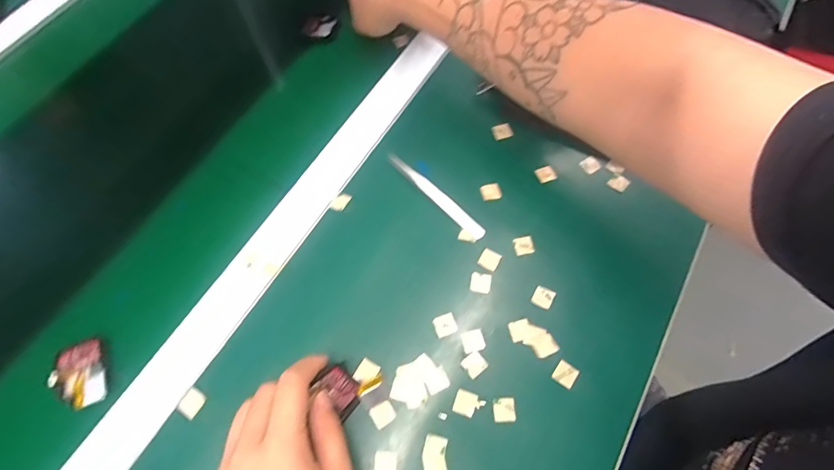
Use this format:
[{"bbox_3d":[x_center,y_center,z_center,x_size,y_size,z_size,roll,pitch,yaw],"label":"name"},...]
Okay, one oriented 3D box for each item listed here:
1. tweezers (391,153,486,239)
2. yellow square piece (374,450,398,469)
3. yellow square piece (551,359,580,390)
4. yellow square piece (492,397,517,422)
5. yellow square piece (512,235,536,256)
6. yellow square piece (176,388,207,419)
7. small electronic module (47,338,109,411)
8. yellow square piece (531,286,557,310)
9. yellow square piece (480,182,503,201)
[{"bbox_3d":[0.016,-0.037,0.396,0.114,0.007,0.014,41,74,18],"label":"tweezers"},{"bbox_3d":[-0.022,0.163,0.311,0.016,0.004,0.018,2,66,3],"label":"yellow square piece"},{"bbox_3d":[0.113,0.106,0.335,0.016,0.004,0.017,34,72,16],"label":"yellow square piece"},{"bbox_3d":[0.065,0.129,0.326,0.016,0.004,0.016,-8,66,-1],"label":"yellow square piece"},{"bbox_3d":[0.092,0.009,0.380,0.017,0.004,0.016,-14,66,-4],"label":"yellow square piece"},{"bbox_3d":[-0.170,0.127,0.332,0.016,0.004,0.017,32,71,15],"label":"yellow square piece"},{"bbox_3d":[-0.260,0.108,0.338,0.038,0.014,0.055,-28,68,-9],"label":"small electronic module"},{"bbox_3d":[0.104,0.051,0.360,0.016,0.004,0.017,28,70,14],"label":"yellow square piece"},{"bbox_3d":[0.068,-0.039,0.400,0.018,0.005,0.015,-10,66,-2],"label":"yellow square piece"}]

